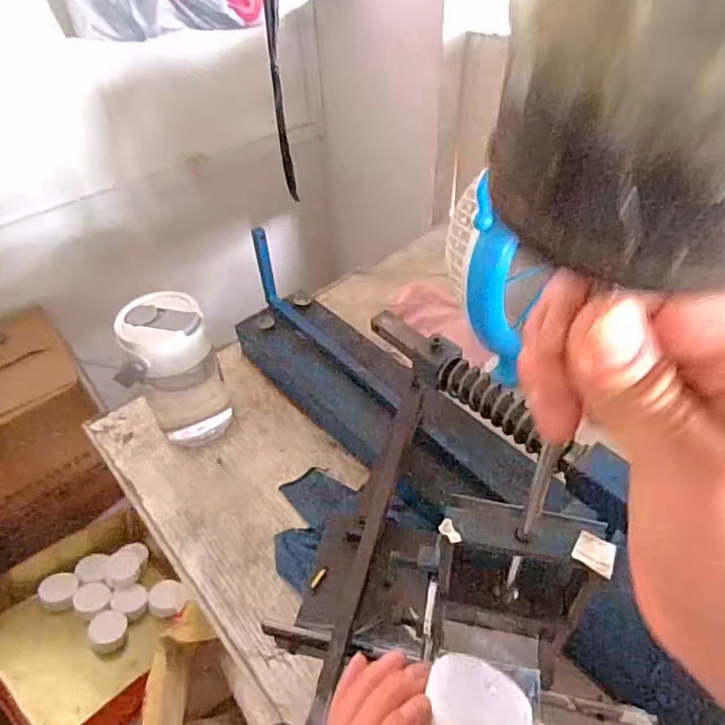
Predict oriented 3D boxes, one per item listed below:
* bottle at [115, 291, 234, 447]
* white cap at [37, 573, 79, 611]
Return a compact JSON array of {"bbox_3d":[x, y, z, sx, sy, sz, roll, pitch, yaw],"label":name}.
[{"bbox_3d":[-0.187,0.020,0.574,0.092,0.160,0.078,-19,47,-15],"label":"bottle"},{"bbox_3d":[-0.426,0.318,0.800,0.051,0.017,0.052,-1,45,3],"label":"white cap"}]

